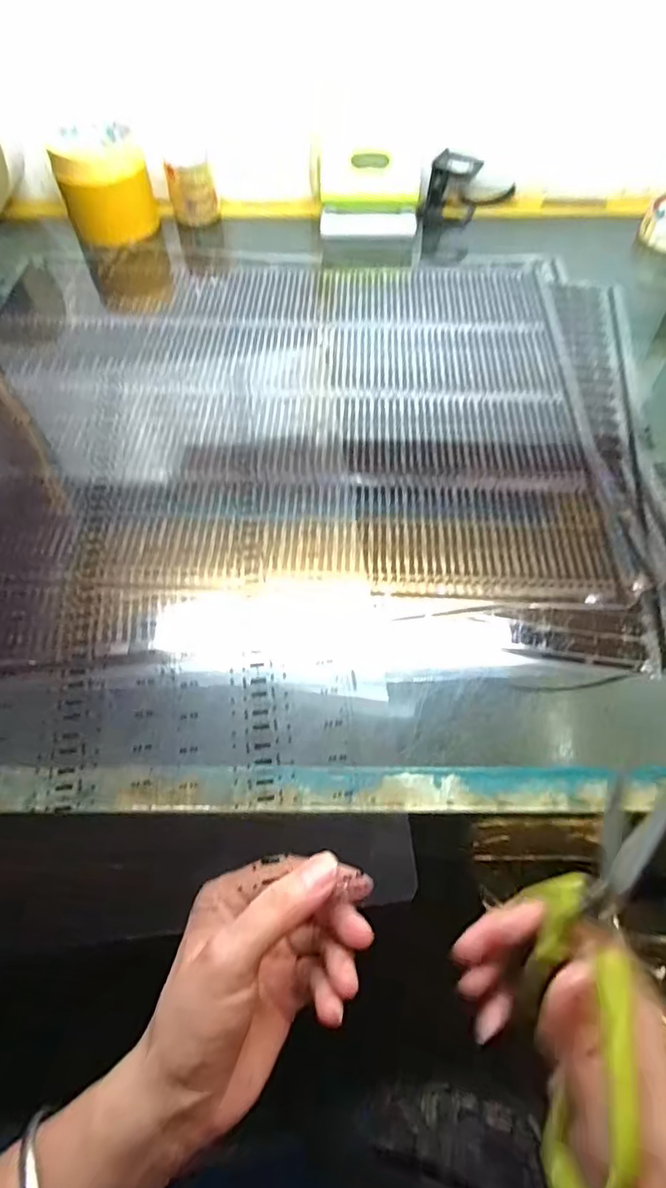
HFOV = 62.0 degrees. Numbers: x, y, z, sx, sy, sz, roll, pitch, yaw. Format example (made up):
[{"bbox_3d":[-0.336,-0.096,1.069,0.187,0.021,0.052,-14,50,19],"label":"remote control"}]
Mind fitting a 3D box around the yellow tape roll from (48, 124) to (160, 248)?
[{"bbox_3d":[-0.232,-0.421,0.568,0.087,0.072,0.089,-15,59,-9],"label":"yellow tape roll"}]

